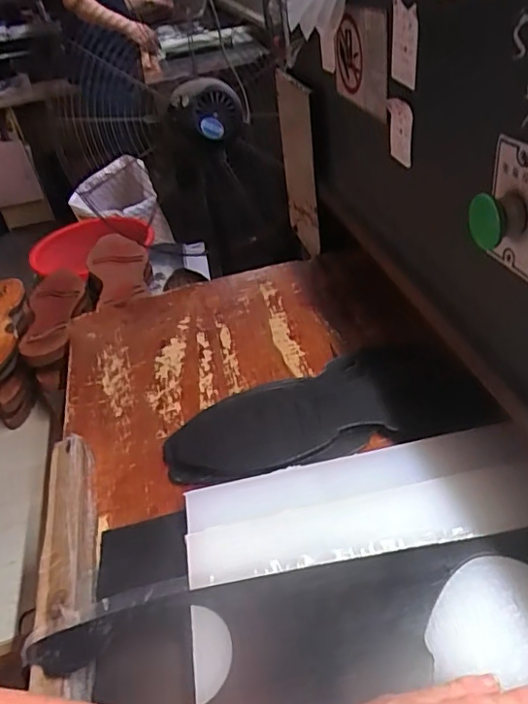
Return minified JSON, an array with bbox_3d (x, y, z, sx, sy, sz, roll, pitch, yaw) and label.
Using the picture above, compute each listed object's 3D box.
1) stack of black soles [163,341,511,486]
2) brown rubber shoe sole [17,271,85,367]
[{"bbox_3d":[0.054,0.053,0.576,0.313,0.027,0.156,-13,35,2],"label":"stack of black soles"},{"bbox_3d":[-0.372,-0.066,0.979,0.092,0.045,0.277,-6,33,-6],"label":"brown rubber shoe sole"}]

